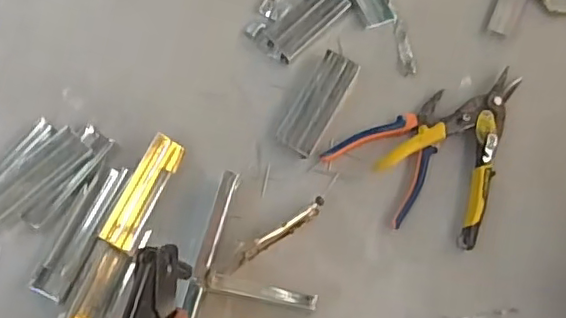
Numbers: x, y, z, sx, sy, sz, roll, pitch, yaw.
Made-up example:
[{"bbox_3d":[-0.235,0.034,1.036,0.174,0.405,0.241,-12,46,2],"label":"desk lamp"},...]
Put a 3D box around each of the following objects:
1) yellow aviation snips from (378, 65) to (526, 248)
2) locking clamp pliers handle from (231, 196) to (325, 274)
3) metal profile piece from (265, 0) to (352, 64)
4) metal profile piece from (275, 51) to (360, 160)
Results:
[{"bbox_3d":[0.242,-0.007,0.722,0.209,0.025,0.140,-37,75,-10],"label":"yellow aviation snips"},{"bbox_3d":[-0.005,0.085,0.690,0.129,0.053,0.019,-32,75,-9],"label":"locking clamp pliers handle"},{"bbox_3d":[0.035,-0.182,0.792,0.118,0.023,0.048,-41,76,-11],"label":"metal profile piece"},{"bbox_3d":[0.044,-0.071,0.759,0.050,0.016,0.138,29,75,10],"label":"metal profile piece"}]

